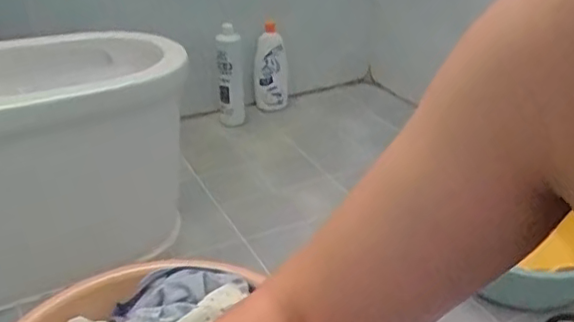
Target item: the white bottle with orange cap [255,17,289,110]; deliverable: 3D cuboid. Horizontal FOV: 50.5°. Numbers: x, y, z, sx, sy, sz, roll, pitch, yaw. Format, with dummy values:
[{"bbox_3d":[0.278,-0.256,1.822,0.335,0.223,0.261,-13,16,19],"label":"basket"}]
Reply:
[{"bbox_3d":[-0.048,-0.312,1.923,0.100,0.258,0.077,0,28,0],"label":"white bottle with orange cap"}]

